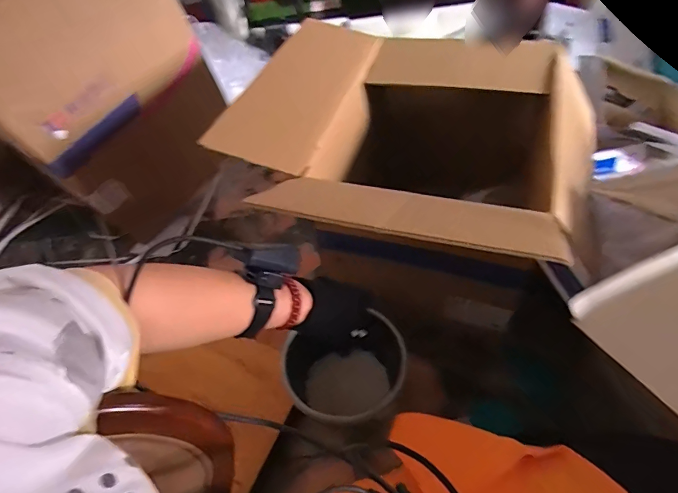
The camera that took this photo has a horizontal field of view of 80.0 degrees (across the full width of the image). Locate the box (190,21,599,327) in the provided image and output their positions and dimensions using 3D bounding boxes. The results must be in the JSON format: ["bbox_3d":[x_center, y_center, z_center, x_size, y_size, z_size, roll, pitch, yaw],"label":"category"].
[{"bbox_3d":[0.165,-0.230,0.911,0.671,0.380,0.600,11,53,14],"label":"box"}]

